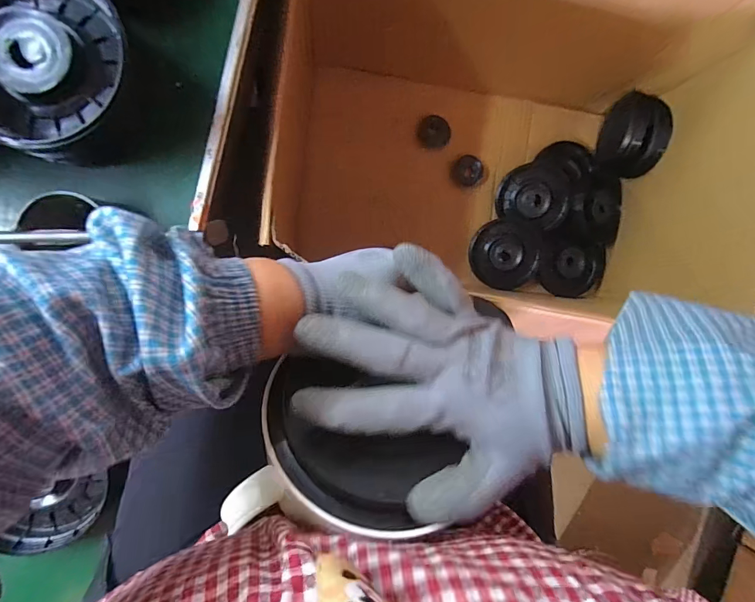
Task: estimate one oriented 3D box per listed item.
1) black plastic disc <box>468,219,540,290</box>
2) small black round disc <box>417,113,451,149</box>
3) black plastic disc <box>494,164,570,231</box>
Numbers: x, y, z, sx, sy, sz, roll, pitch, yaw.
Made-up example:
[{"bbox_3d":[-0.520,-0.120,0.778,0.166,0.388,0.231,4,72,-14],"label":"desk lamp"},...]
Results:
[{"bbox_3d":[0.262,-0.095,0.809,0.141,0.038,0.134,0,93,-6],"label":"black plastic disc"},{"bbox_3d":[0.117,-0.347,0.800,0.064,0.008,0.063,2,106,8],"label":"small black round disc"},{"bbox_3d":[0.319,-0.215,0.799,0.134,0.049,0.123,0,93,-6],"label":"black plastic disc"}]

